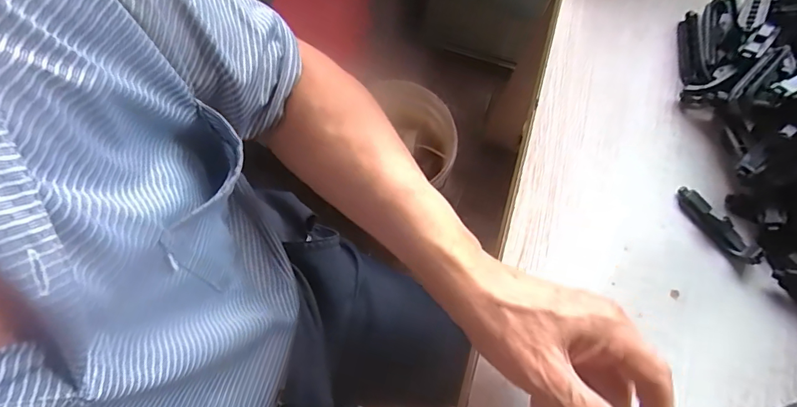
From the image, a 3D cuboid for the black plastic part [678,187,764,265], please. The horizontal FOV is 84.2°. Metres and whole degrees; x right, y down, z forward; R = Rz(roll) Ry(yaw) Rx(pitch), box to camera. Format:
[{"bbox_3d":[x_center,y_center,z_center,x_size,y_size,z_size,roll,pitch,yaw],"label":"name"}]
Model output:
[{"bbox_3d":[0.252,0.017,0.347,0.016,0.014,0.074,-35,78,-9],"label":"black plastic part"}]

